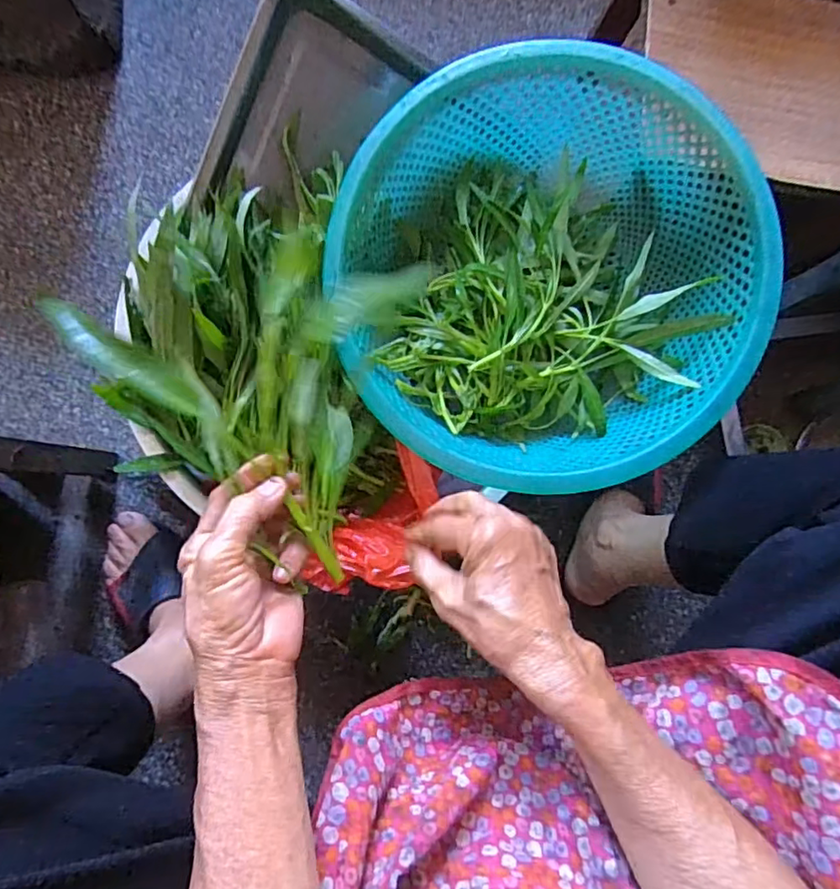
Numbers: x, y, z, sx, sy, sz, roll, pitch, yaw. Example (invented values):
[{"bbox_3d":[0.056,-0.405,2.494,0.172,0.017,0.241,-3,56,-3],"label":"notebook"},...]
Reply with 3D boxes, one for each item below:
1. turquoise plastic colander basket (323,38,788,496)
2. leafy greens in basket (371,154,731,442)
[{"bbox_3d":[0.095,-0.133,0.490,0.313,0.148,0.320,1,84,-6],"label":"turquoise plastic colander basket"},{"bbox_3d":[0.114,-0.120,0.527,0.246,0.090,0.255,1,84,-6],"label":"leafy greens in basket"}]

